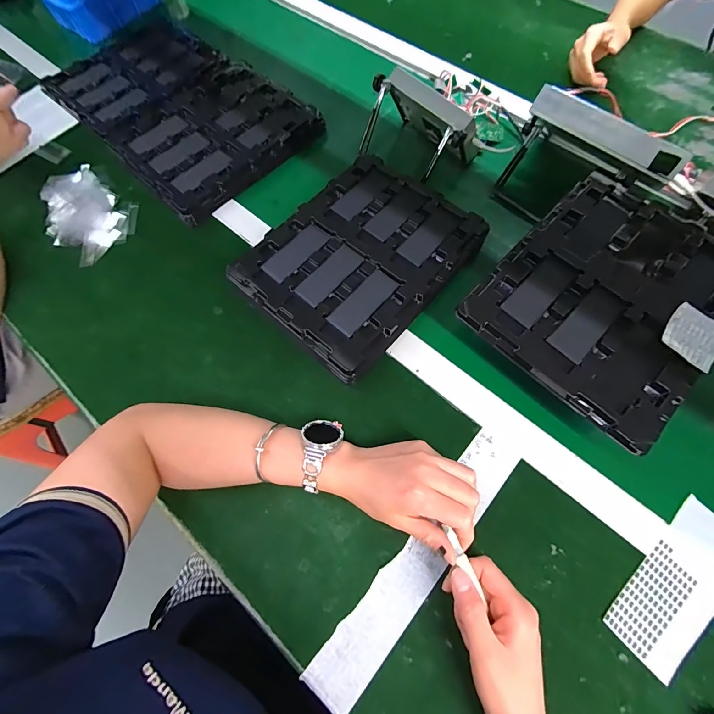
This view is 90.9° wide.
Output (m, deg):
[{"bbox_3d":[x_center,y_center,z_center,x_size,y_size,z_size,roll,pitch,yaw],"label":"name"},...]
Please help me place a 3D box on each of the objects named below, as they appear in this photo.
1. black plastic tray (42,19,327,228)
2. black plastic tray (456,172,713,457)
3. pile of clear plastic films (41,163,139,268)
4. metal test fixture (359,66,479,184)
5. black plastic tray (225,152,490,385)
[{"bbox_3d":[-0.316,-0.444,0.606,0.277,0.029,0.485,-43,74,-14],"label":"black plastic tray"},{"bbox_3d":[0.277,-0.072,0.379,0.271,0.014,0.215,-43,74,-14],"label":"black plastic tray"},{"bbox_3d":[-0.417,-0.222,0.538,0.116,0.021,0.177,-41,73,-13],"label":"pile of clear plastic films"},{"bbox_3d":[0.094,-0.337,0.519,0.158,0.092,0.111,41,75,15],"label":"metal test fixture"},{"bbox_3d":[0.003,-0.128,0.466,0.217,0.043,0.269,41,75,15],"label":"black plastic tray"}]

